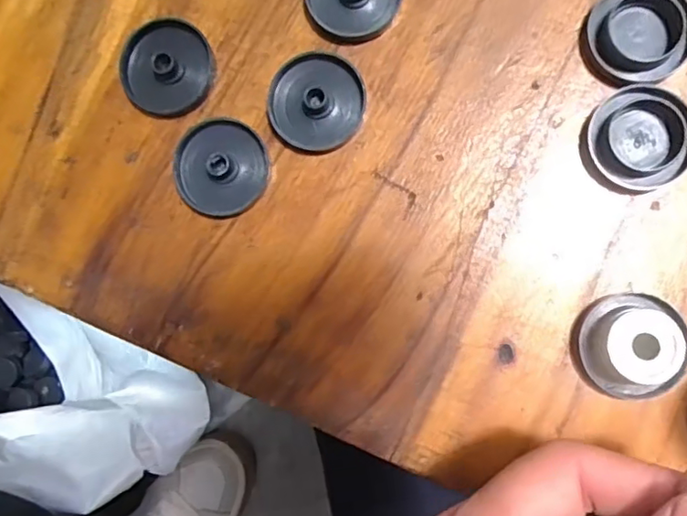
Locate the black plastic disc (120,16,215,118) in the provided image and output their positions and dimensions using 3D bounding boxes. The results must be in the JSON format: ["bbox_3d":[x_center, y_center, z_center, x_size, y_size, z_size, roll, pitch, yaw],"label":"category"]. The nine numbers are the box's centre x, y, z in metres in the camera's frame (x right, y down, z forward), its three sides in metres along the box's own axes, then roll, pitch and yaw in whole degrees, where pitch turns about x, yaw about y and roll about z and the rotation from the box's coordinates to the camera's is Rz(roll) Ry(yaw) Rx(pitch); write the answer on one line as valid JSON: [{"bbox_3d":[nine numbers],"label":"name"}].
[{"bbox_3d":[-0.062,-0.066,0.205,0.030,0.009,0.032,0,88,6],"label":"black plastic disc"}]

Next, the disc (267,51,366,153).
[{"bbox_3d":[-0.009,-0.053,0.200,0.031,0.007,0.031,0,88,6],"label":"disc"}]

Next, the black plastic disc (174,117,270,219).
[{"bbox_3d":[-0.042,-0.031,0.202,0.030,0.007,0.033,0,88,6],"label":"black plastic disc"}]

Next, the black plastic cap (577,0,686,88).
[{"bbox_3d":[0.094,-0.072,0.191,0.033,0.008,0.031,0,88,6],"label":"black plastic cap"}]

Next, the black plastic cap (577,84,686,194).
[{"bbox_3d":[0.094,-0.038,0.190,0.033,0.006,0.032,0,88,6],"label":"black plastic cap"}]

